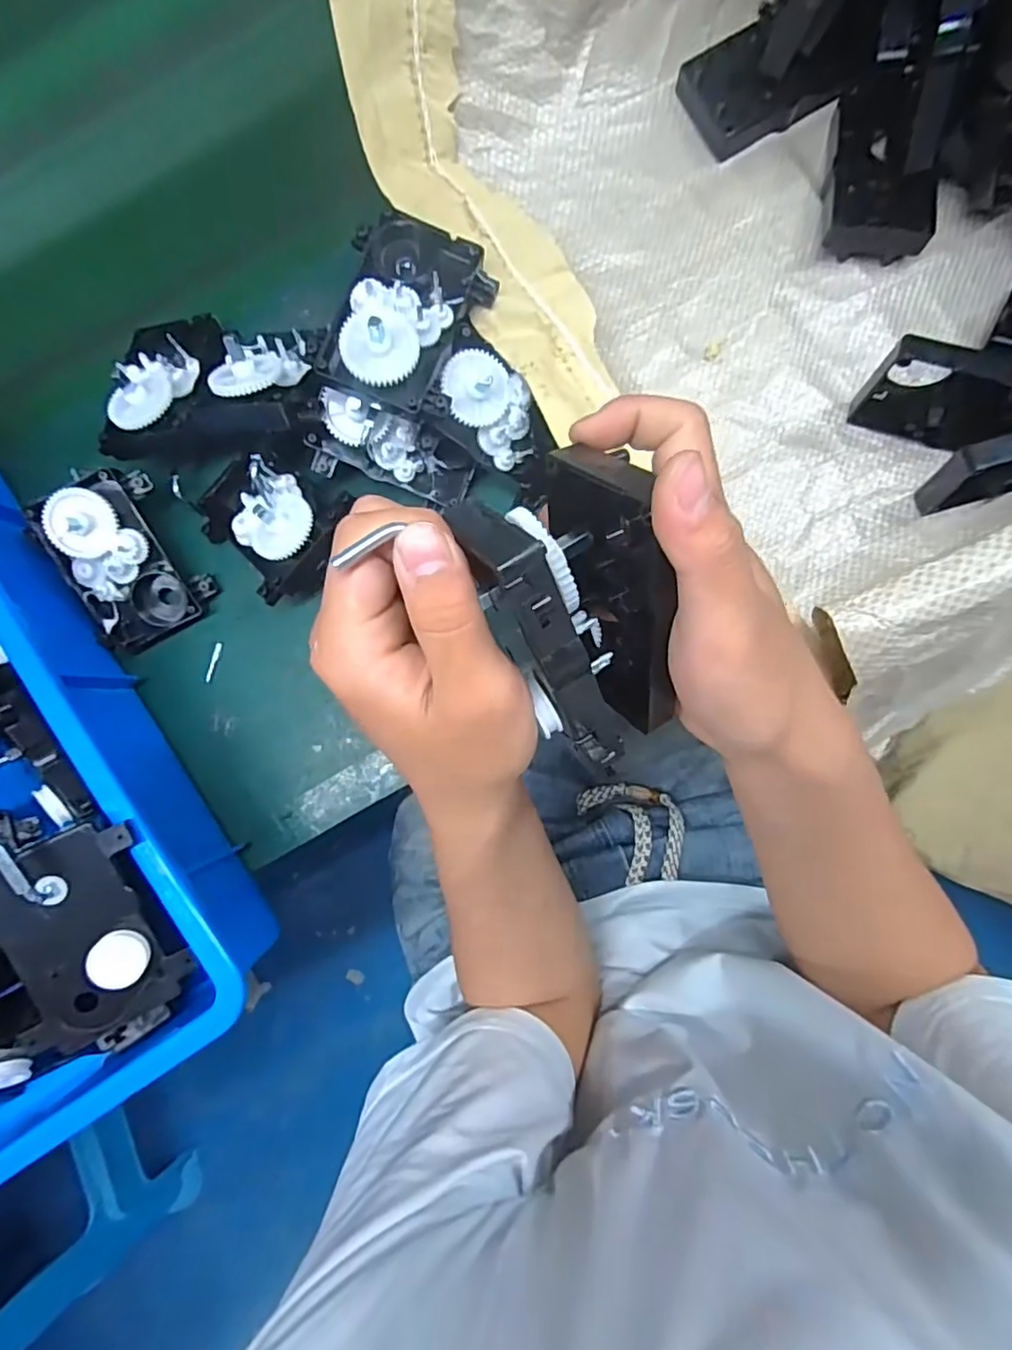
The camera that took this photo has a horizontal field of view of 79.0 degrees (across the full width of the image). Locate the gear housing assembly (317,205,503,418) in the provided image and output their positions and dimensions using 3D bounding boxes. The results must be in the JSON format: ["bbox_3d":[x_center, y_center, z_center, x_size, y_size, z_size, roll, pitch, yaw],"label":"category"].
[{"bbox_3d":[-0.055,-0.199,0.342,0.076,0.043,0.102,21,77,-18],"label":"gear housing assembly"}]

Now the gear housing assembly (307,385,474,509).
[{"bbox_3d":[-0.068,-0.140,0.381,0.097,0.055,0.032,16,47,-19],"label":"gear housing assembly"}]

